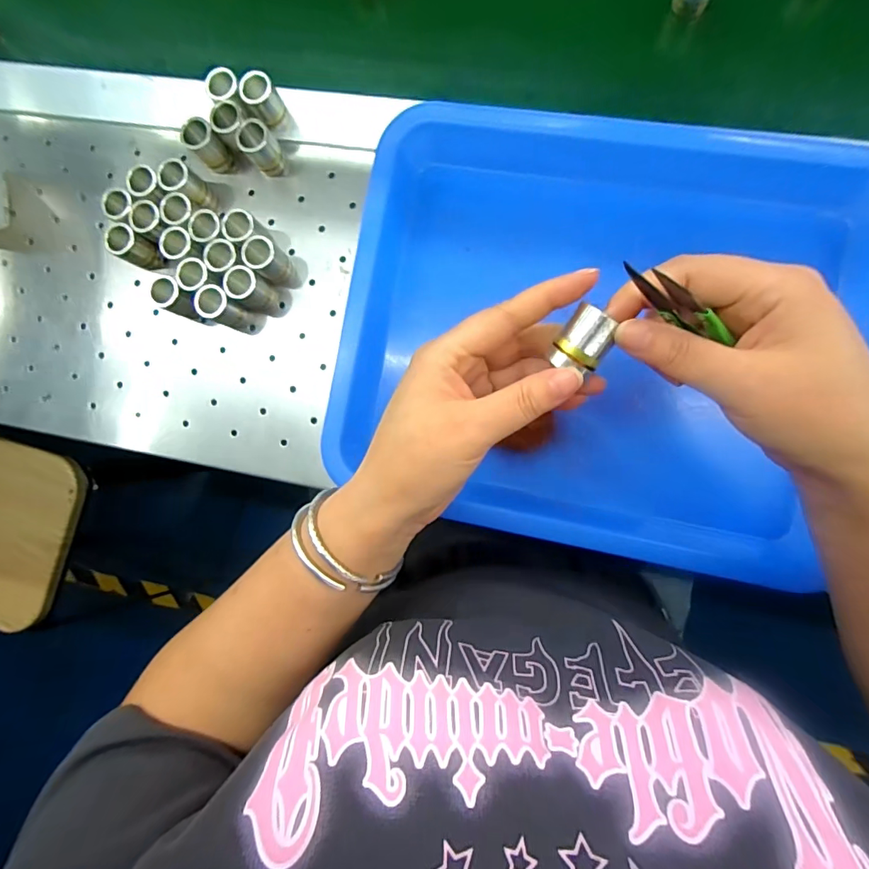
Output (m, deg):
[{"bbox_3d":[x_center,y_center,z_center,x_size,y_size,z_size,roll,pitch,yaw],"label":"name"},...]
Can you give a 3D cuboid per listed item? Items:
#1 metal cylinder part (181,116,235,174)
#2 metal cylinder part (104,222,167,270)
[{"bbox_3d":[-0.162,-0.207,0.340,0.022,0.040,0.019,-44,84,3],"label":"metal cylinder part"},{"bbox_3d":[-0.218,-0.136,0.344,0.020,0.035,0.021,0,88,7],"label":"metal cylinder part"}]

